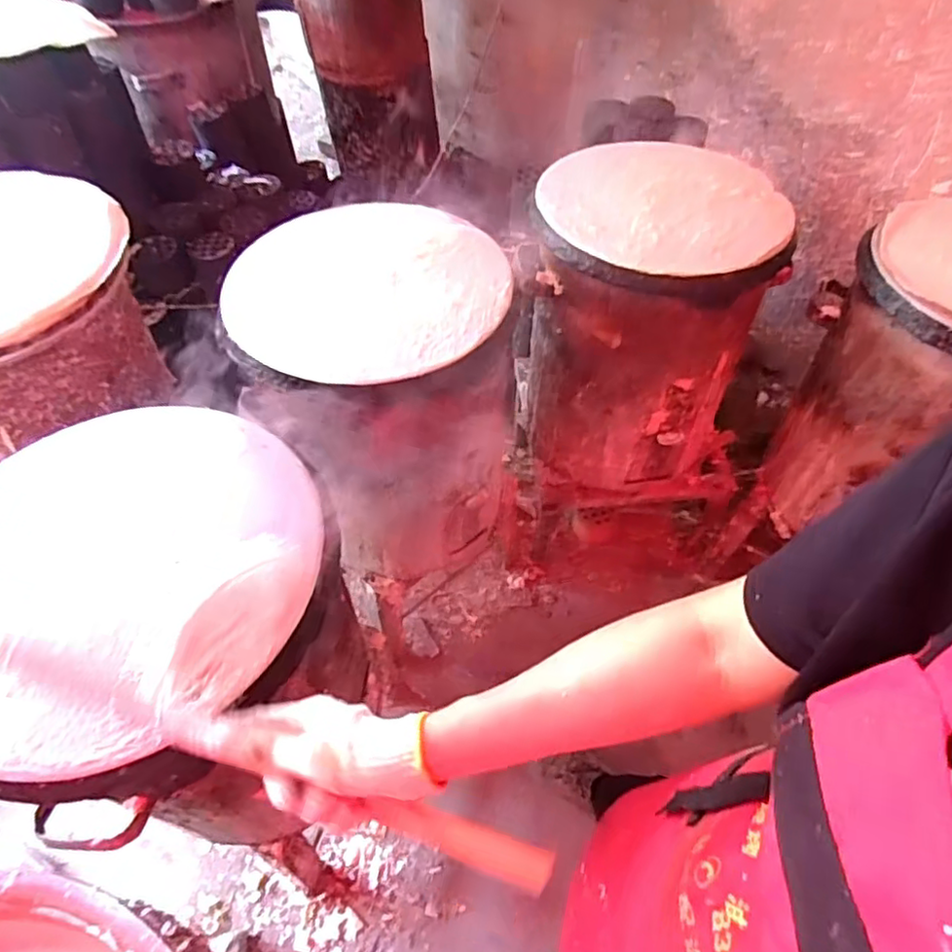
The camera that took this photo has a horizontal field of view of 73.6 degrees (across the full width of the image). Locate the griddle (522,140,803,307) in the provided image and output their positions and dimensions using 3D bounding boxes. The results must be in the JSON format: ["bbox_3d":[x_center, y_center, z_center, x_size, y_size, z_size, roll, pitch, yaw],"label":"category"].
[{"bbox_3d":[0.287,-0.401,0.967,0.378,0.053,0.344,0,54,-1],"label":"griddle"}]

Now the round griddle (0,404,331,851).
[{"bbox_3d":[-0.326,0.087,0.588,0.367,0.064,0.361,0,54,-1],"label":"round griddle"}]

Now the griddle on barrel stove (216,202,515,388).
[{"bbox_3d":[-0.143,-0.252,0.844,0.363,0.025,0.341,-2,54,-2],"label":"griddle on barrel stove"}]

